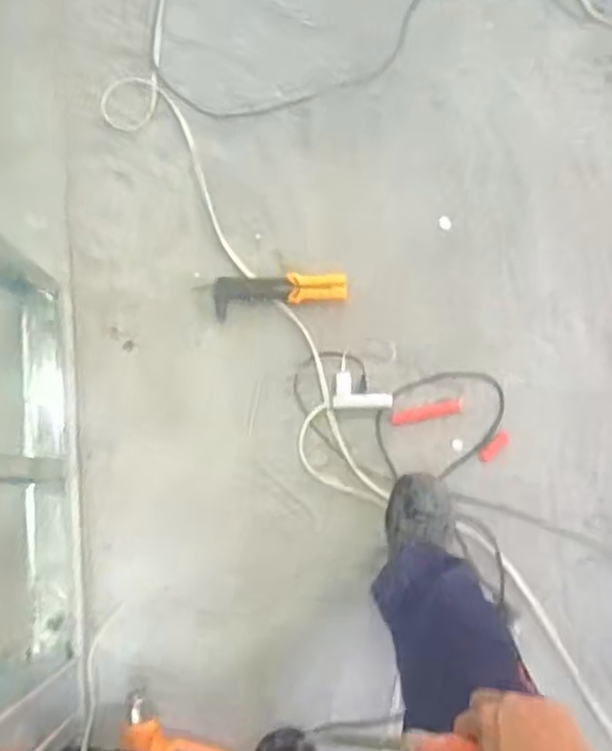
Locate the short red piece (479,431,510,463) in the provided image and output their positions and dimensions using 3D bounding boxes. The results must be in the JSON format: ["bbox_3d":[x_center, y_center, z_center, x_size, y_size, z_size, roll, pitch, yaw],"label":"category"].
[{"bbox_3d":[0.361,0.136,1.367,0.073,0.005,0.028,-43,84,-7],"label":"short red piece"}]

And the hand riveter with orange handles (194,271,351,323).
[{"bbox_3d":[-0.061,-0.164,1.391,0.285,0.038,0.081,-7,81,-2],"label":"hand riveter with orange handles"}]

